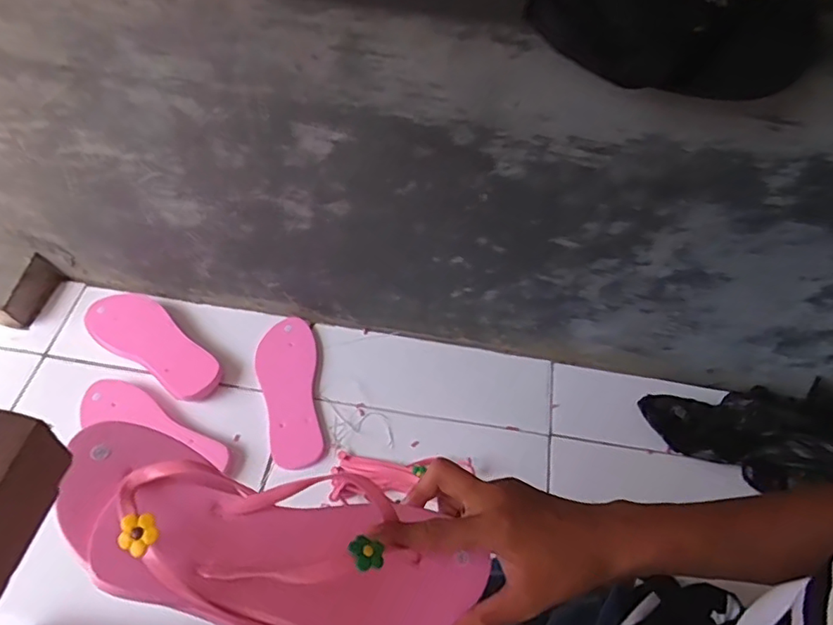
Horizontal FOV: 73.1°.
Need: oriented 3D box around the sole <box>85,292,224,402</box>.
[{"bbox_3d":[-0.408,0.045,0.877,0.242,0.022,0.095,30,70,13],"label":"sole"}]

